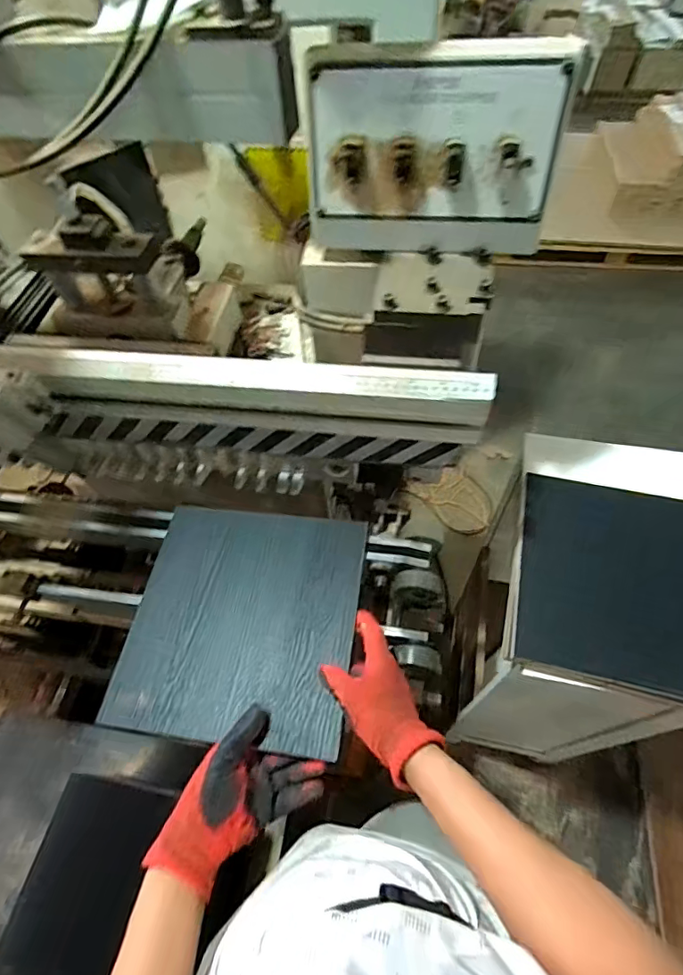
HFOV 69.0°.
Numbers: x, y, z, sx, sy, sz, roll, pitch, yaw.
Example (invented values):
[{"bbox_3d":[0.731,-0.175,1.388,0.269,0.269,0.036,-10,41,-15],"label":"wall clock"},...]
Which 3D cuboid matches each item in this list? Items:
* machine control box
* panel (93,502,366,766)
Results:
[{"bbox_3d":[0.084,-0.312,0.468,0.224,0.158,0.068,6,42,7],"label":"machine control box"},{"bbox_3d":[-0.117,0.154,0.601,0.264,0.011,0.273,5,57,7],"label":"panel"}]

